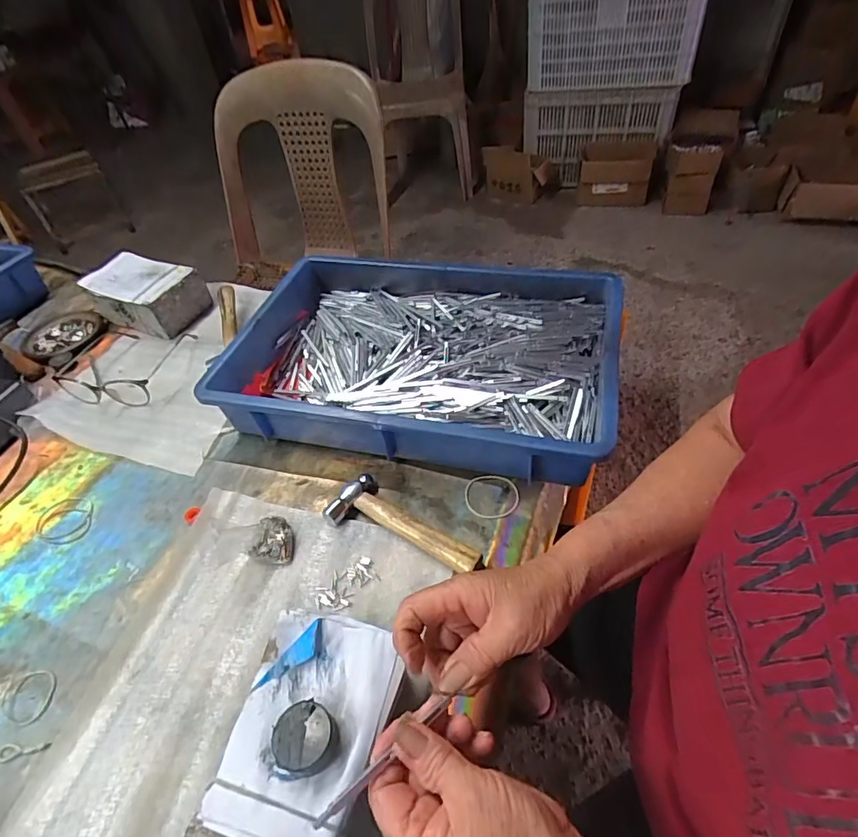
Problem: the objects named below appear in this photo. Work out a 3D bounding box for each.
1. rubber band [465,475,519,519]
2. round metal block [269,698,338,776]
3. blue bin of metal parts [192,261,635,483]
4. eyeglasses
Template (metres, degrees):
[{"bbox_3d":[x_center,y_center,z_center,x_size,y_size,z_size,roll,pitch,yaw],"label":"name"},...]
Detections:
[{"bbox_3d":[0.064,0.079,0.501,0.054,0.004,0.048,1,53,4],"label":"rubber band"},{"bbox_3d":[-0.080,0.206,0.319,0.037,0.020,0.038,-4,47,4],"label":"round metal block"},{"bbox_3d":[-0.007,-0.071,0.593,0.425,0.087,0.278,8,49,14],"label":"blue bin of metal parts"},{"bbox_3d":[-0.428,-0.086,0.688,0.180,0.042,0.158,4,48,11],"label":"eyeglasses"}]

